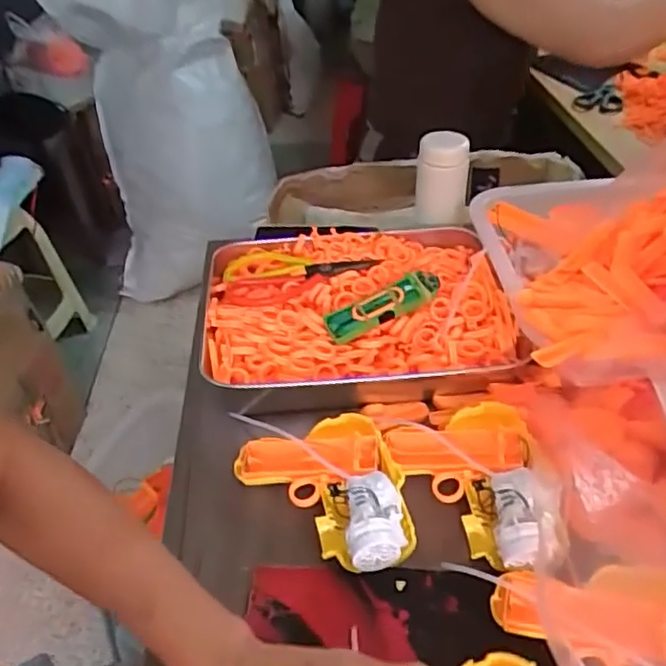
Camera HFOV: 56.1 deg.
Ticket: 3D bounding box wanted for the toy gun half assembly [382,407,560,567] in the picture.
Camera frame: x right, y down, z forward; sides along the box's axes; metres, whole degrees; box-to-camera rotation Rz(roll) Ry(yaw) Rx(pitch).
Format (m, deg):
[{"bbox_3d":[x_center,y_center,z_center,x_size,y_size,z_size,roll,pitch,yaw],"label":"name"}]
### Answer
[{"bbox_3d":[0.106,0.108,0.469,0.102,0.032,0.151,-7,39,-4],"label":"toy gun half assembly"}]

